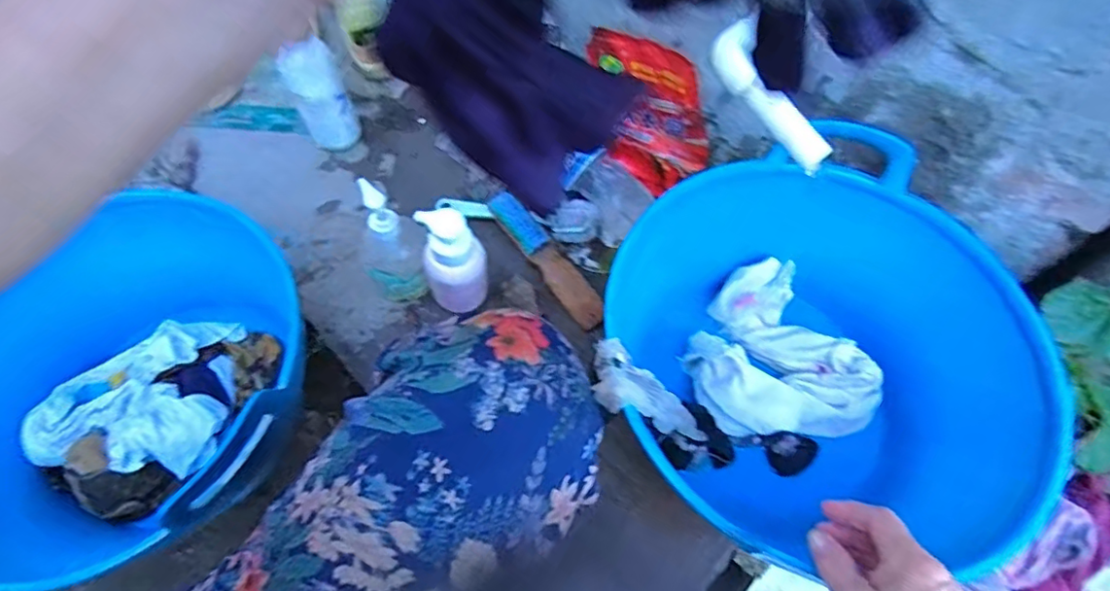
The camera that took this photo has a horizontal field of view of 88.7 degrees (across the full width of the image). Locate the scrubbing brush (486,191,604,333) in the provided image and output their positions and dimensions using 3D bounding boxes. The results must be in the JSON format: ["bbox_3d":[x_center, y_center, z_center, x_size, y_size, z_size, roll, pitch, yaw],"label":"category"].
[{"bbox_3d":[-0.009,-0.046,0.712,0.038,0.029,0.203,-39,90,-18],"label":"scrubbing brush"}]

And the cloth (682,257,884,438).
[{"bbox_3d":[0.238,0.073,0.627,0.183,0.055,0.208,-30,68,-15],"label":"cloth"}]

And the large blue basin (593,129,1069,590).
[{"bbox_3d":[0.253,0.045,0.583,0.376,0.191,0.354,0,63,-1],"label":"large blue basin"}]

